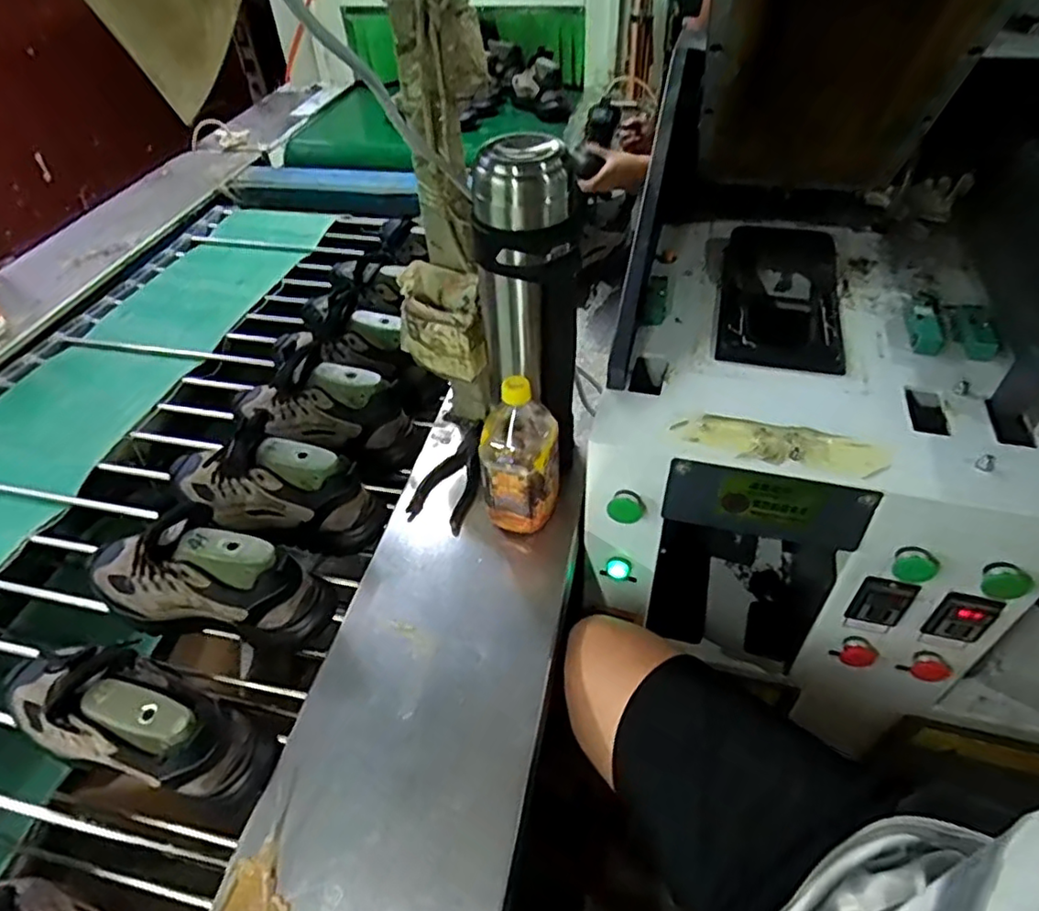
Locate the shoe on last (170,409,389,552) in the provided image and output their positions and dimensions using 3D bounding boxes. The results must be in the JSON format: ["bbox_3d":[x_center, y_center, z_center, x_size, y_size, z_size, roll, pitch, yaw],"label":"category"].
[{"bbox_3d":[-0.336,0.035,0.824,0.301,0.138,0.096,12,48,13],"label":"shoe on last"}]

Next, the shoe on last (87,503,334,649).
[{"bbox_3d":[-0.367,0.136,0.726,0.296,0.139,0.092,8,48,9],"label":"shoe on last"}]

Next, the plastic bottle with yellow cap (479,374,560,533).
[{"bbox_3d":[0.003,-0.011,0.731,0.089,0.180,0.107,-1,47,1],"label":"plastic bottle with yellow cap"}]

